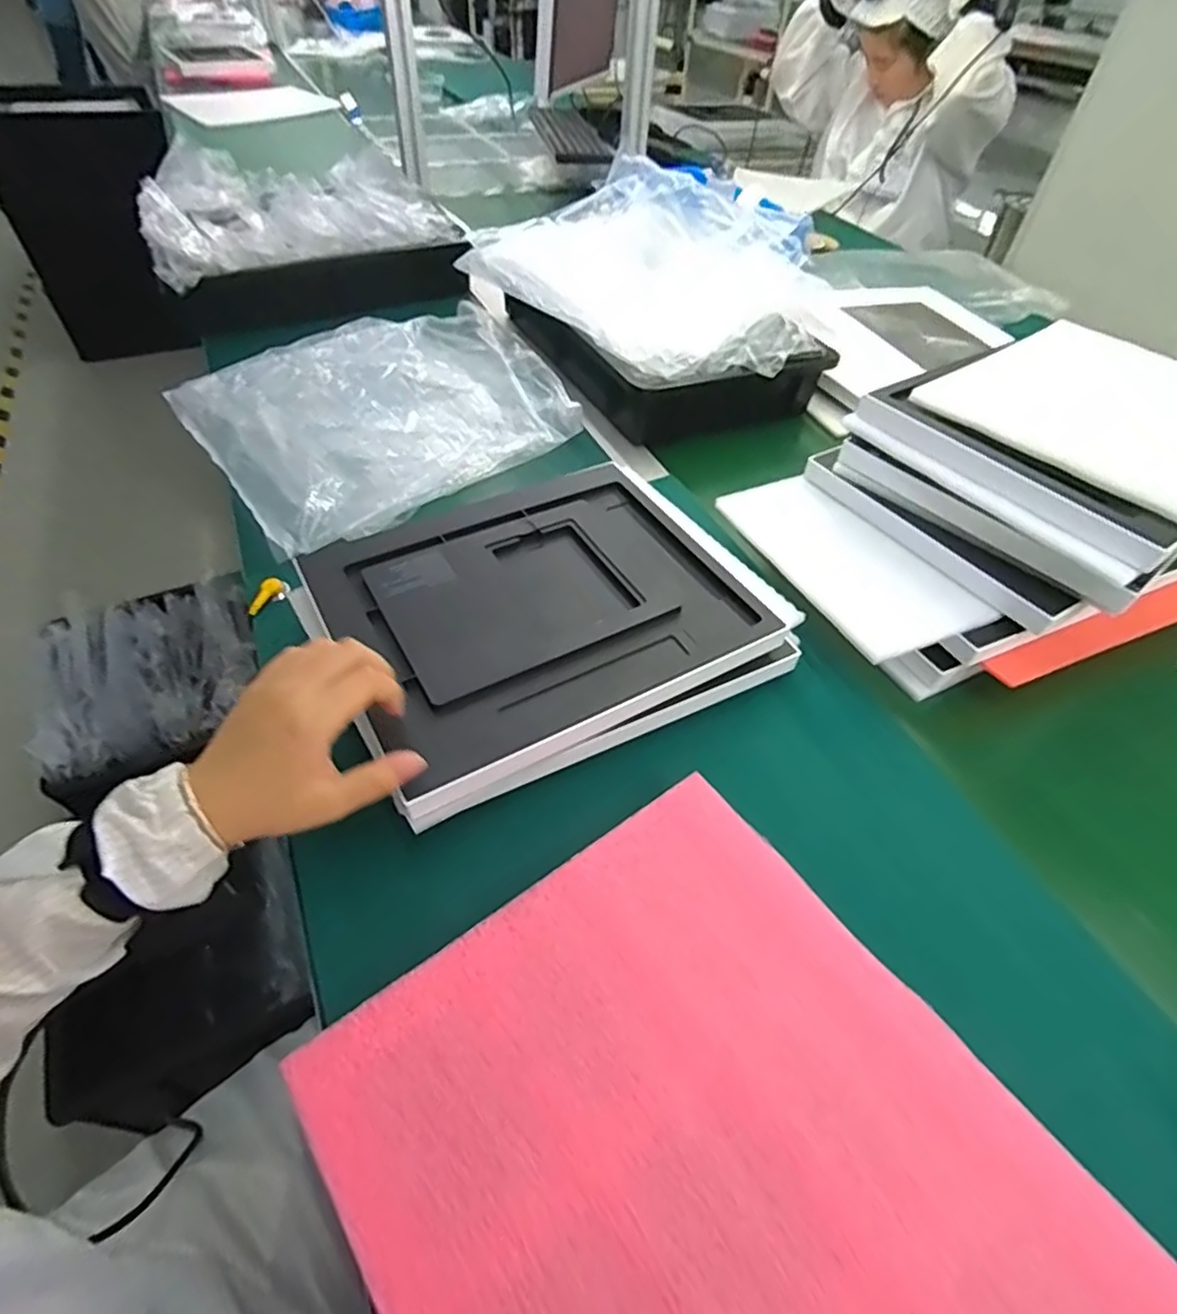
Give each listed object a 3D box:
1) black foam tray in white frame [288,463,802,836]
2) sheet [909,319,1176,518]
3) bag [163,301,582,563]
[{"bbox_3d":[-0.026,-0.043,0.528,0.337,0.052,0.254,-25,55,-19],"label":"black foam tray in white frame"},{"bbox_3d":[0.459,-0.209,0.562,0.291,0.016,0.245,-31,57,-27],"label":"sheet"},{"bbox_3d":[-0.243,-0.293,0.758,0.365,0.044,0.363,-30,57,-23],"label":"bag"}]

